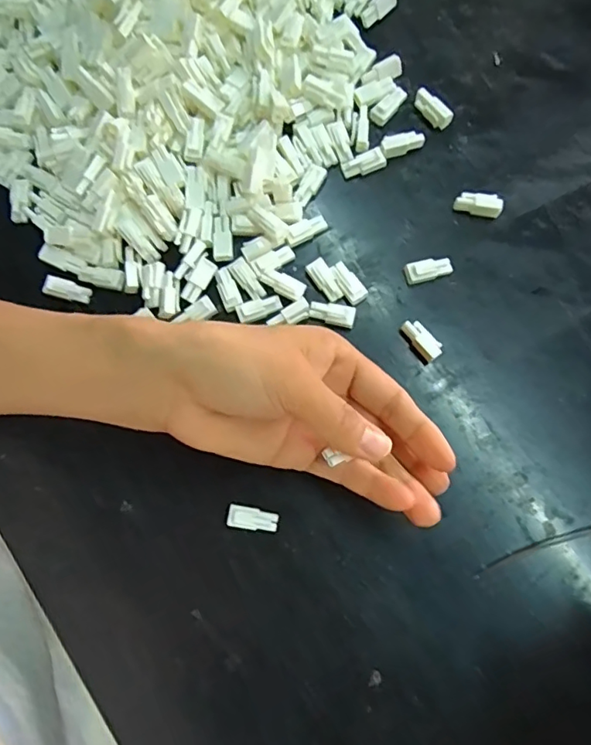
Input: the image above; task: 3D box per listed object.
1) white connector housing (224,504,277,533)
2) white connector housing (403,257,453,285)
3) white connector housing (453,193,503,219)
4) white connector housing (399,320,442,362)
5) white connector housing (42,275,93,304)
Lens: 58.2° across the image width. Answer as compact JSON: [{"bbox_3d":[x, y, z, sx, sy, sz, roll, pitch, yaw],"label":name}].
[{"bbox_3d":[-0.022,0.075,0.272,0.025,0.008,0.011,7,79,3],"label":"white connector housing"},{"bbox_3d":[0.075,-0.057,0.297,0.026,0.009,0.011,-15,78,-2],"label":"white connector housing"},{"bbox_3d":[0.105,-0.096,0.304,0.026,0.011,0.010,12,79,4],"label":"white connector housing"},{"bbox_3d":[0.069,-0.018,0.289,0.011,0.010,0.025,-39,80,-6],"label":"white connector housing"},{"bbox_3d":[-0.128,-0.047,0.298,0.025,0.008,0.011,15,79,4],"label":"white connector housing"}]

